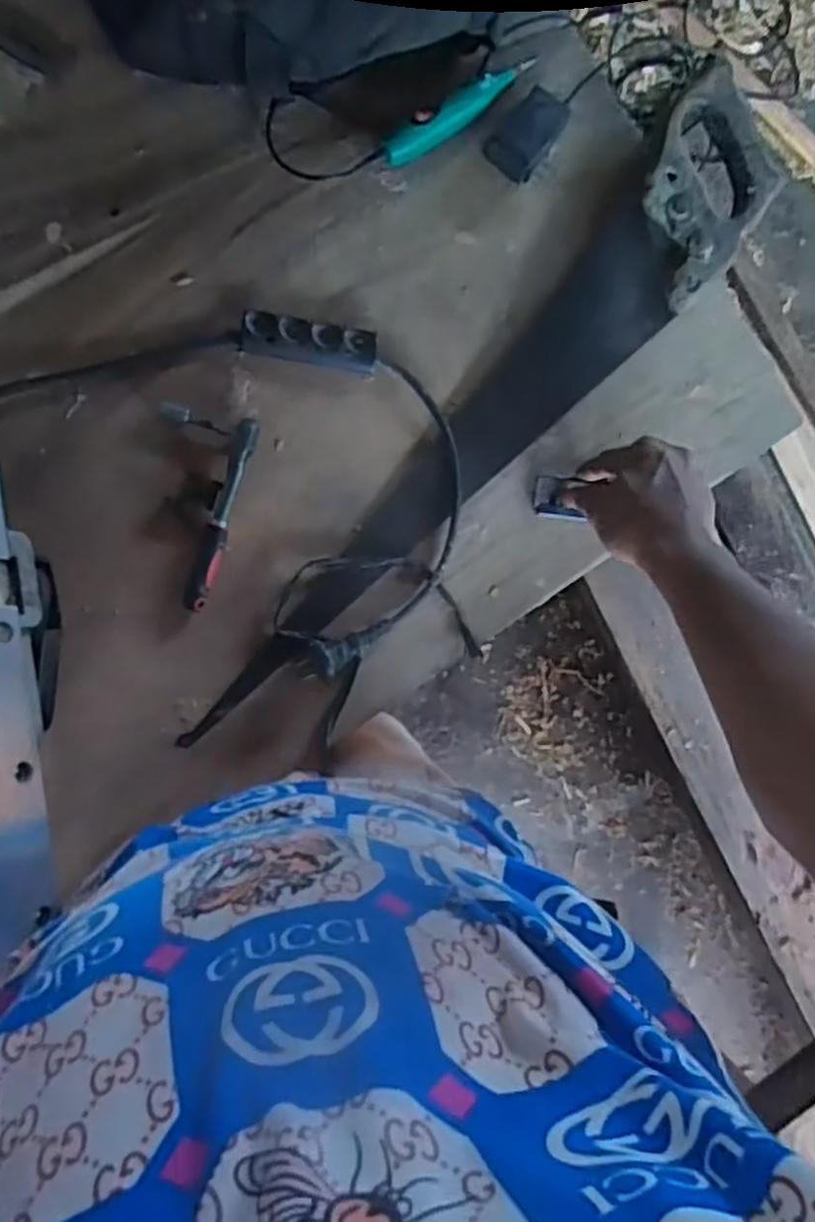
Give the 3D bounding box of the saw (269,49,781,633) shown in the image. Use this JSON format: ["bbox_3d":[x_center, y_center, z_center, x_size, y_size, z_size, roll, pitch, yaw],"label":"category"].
[{"bbox_3d":[0.118,-0.193,0.640,0.108,0.032,0.573,40,80,-8],"label":"saw"}]

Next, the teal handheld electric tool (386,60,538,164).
[{"bbox_3d":[0.044,-0.411,0.640,0.151,0.028,0.023,-41,96,-11],"label":"teal handheld electric tool"}]

